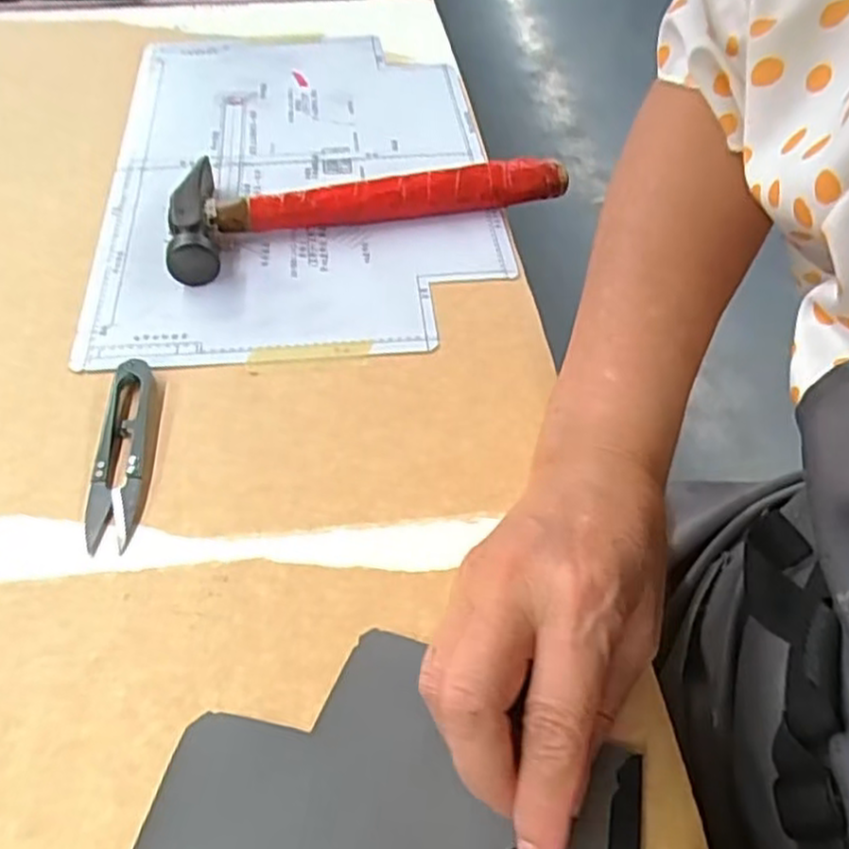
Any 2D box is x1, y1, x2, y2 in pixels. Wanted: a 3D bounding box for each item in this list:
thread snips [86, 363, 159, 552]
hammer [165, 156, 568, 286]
[{"bbox_3d":[-0.140,0.011,0.345,0.024,0.011,0.100,-4,51,-5],"label":"thread snips"},{"bbox_3d":[-0.039,-0.148,0.470,0.243,0.026,0.092,-15,53,-14],"label":"hammer"}]

